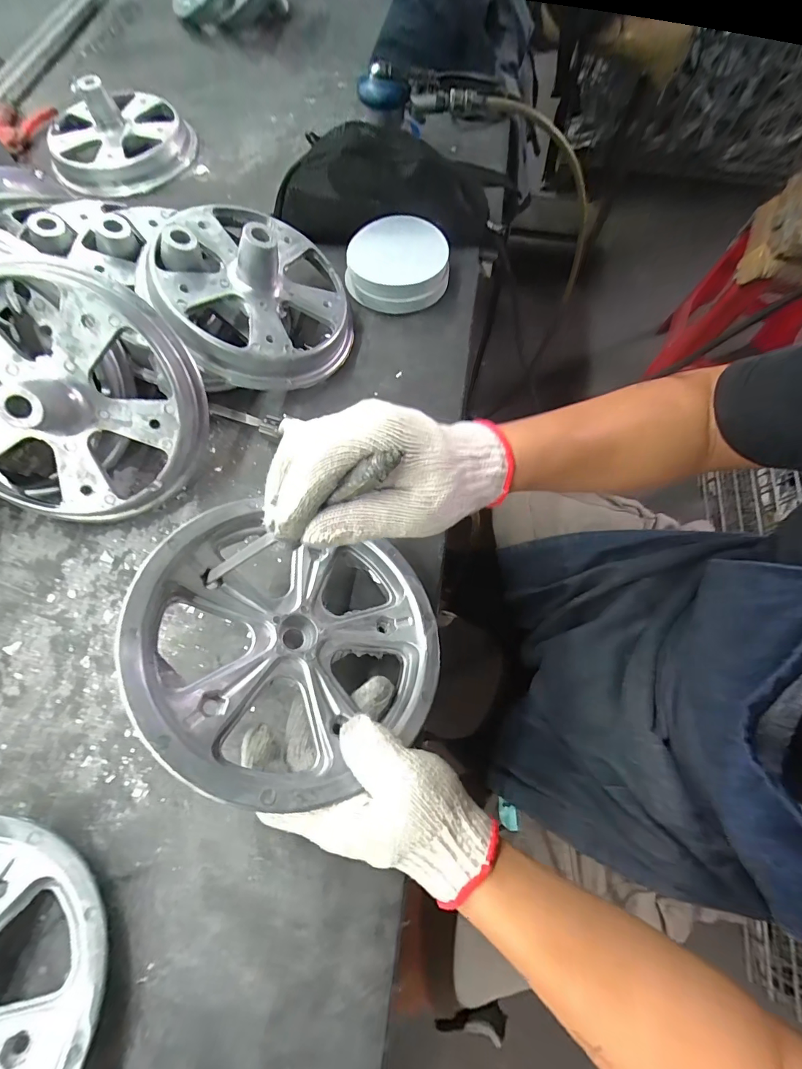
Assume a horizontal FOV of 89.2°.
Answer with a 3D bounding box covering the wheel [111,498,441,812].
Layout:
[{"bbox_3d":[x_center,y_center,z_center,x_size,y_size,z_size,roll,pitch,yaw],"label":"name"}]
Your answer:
[{"bbox_3d":[-0.074,0.078,0.294,0.213,0.035,0.195,18,48,-21],"label":"wheel"}]

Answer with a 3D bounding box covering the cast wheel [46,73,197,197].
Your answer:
[{"bbox_3d":[-0.407,-0.577,0.577,0.203,0.066,0.186,0,69,1],"label":"cast wheel"}]

